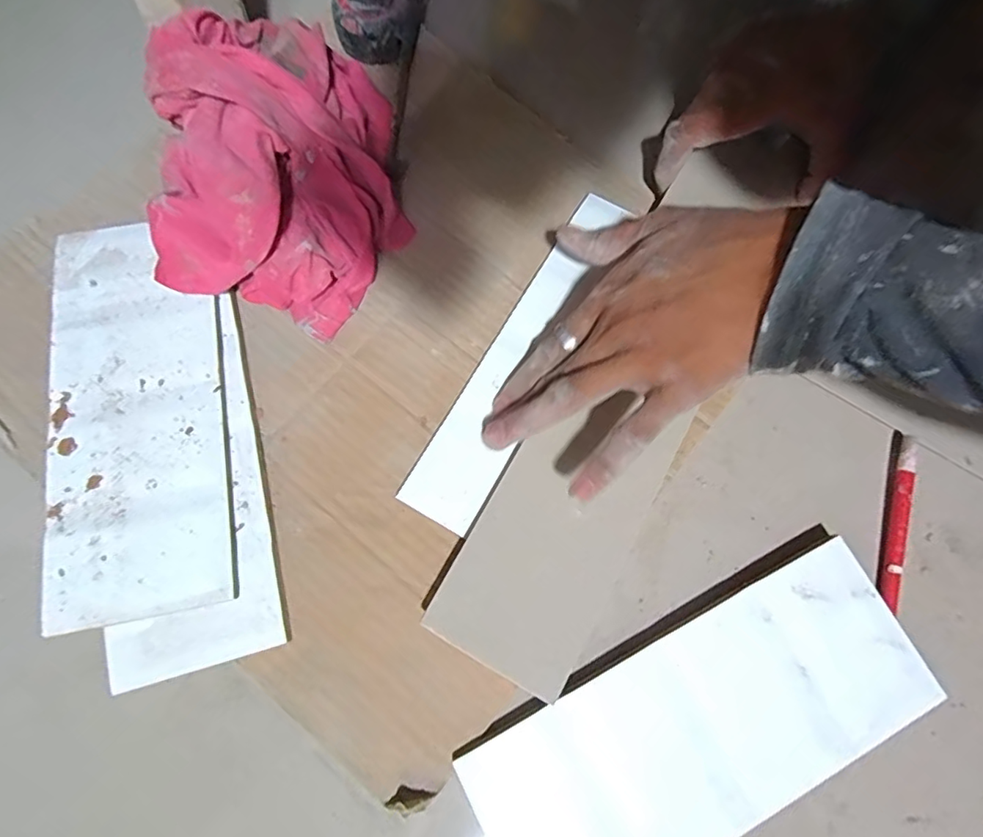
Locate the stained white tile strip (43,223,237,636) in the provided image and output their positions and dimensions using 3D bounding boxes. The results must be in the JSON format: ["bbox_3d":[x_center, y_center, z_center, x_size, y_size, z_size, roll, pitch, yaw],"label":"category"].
[{"bbox_3d":[-0.211,-0.008,0.325,0.099,0.004,0.241,-10,74,-6],"label":"stained white tile strip"}]

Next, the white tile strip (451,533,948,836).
[{"bbox_3d":[0.112,0.166,0.293,0.247,0.018,0.100,-27,75,-10],"label":"white tile strip"}]

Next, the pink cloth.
[{"bbox_3d":[-0.127,-0.163,0.341,0.138,0.105,0.186,10,72,2],"label":"pink cloth"}]

